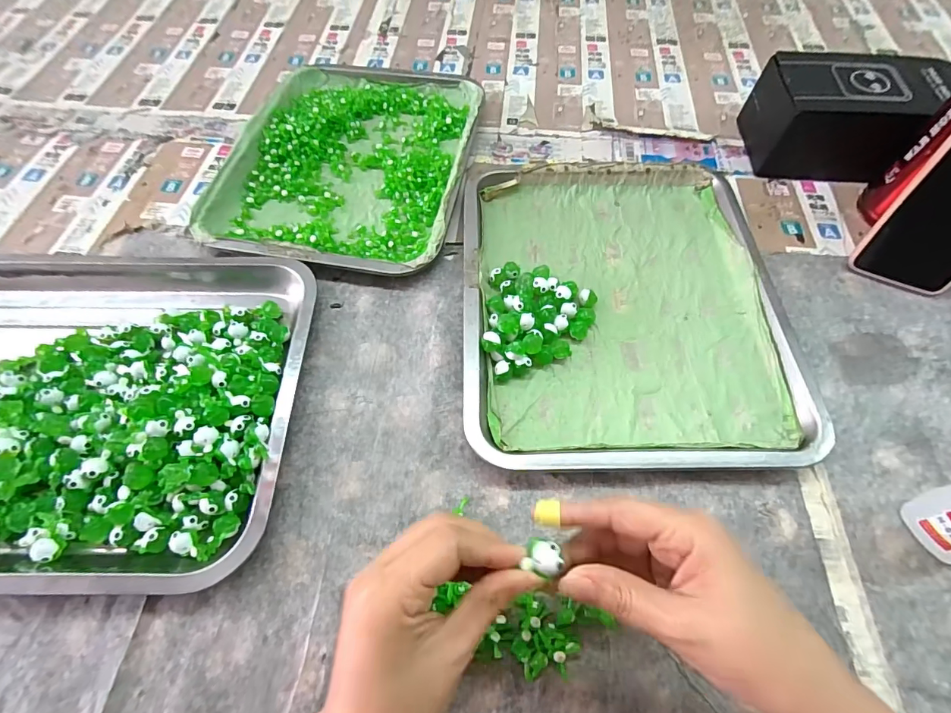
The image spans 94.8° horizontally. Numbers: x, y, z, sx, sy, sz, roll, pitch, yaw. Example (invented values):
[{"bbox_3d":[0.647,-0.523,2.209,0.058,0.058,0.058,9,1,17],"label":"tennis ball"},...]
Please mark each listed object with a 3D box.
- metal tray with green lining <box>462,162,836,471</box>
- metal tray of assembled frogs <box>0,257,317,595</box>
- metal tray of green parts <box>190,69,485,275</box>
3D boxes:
[{"bbox_3d":[0.121,-0.053,0.377,0.258,0.021,0.298,-1,61,-1],"label":"metal tray with green lining"},{"bbox_3d":[-0.312,0.027,0.331,0.349,0.037,0.261,0,61,0],"label":"metal tray of assembled frogs"},{"bbox_3d":[-0.129,-0.214,0.467,0.241,0.022,0.307,7,62,4],"label":"metal tray of green parts"}]

